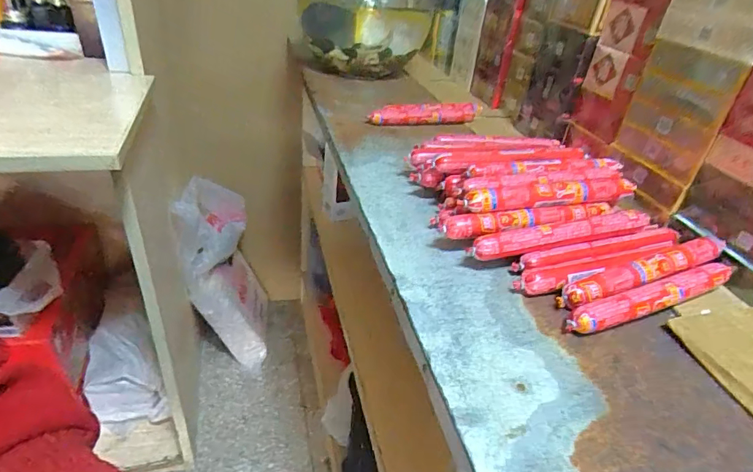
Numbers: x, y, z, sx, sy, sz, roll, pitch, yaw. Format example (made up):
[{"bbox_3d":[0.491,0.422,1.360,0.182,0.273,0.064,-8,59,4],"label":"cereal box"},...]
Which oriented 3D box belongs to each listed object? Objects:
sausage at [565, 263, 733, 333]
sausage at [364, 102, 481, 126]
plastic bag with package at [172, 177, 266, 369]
[{"bbox_3d":[0.206,0.048,0.337,0.162,0.022,0.018,-9,38,-23],"label":"sausage"},{"bbox_3d":[0.079,-0.172,0.647,0.188,0.028,0.030,-11,38,-25],"label":"sausage"},{"bbox_3d":[-0.366,0.092,1.123,0.164,0.498,0.198,0,35,-11],"label":"plastic bag with package"}]

